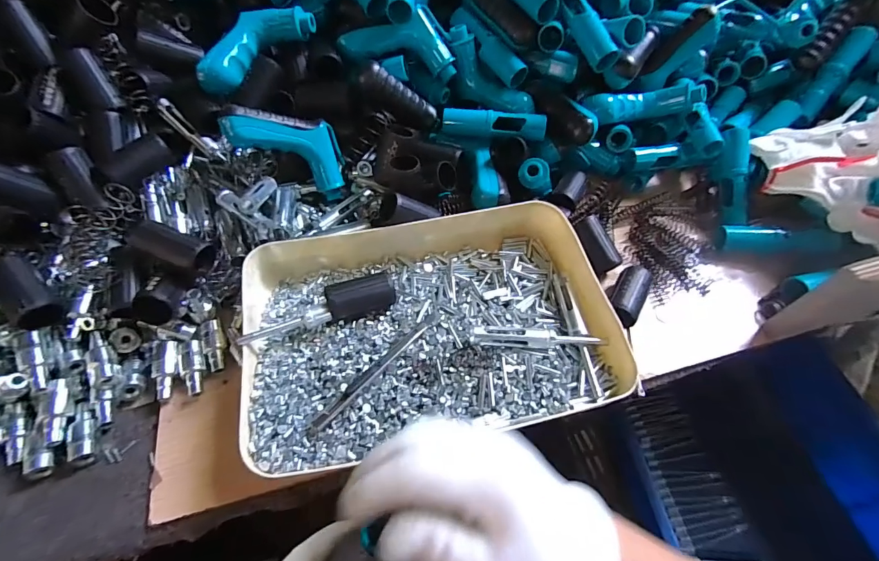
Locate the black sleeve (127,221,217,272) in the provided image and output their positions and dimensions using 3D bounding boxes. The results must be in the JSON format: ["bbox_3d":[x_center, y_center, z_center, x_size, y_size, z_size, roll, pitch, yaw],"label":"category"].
[{"bbox_3d":[-0.236,-0.030,0.361,0.066,0.029,0.026,24,52,-21],"label":"black sleeve"}]

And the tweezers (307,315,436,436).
[{"bbox_3d":[-0.051,0.071,0.346,0.011,0.004,0.145,35,61,20],"label":"tweezers"}]

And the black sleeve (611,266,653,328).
[{"bbox_3d":[0.195,0.016,0.425,0.029,0.026,0.069,27,58,16],"label":"black sleeve"}]

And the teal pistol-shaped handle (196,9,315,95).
[{"bbox_3d":[-0.207,-0.262,0.453,0.137,0.033,0.046,-41,65,-8],"label":"teal pistol-shaped handle"}]

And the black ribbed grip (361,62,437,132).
[{"bbox_3d":[-0.047,-0.208,0.478,0.099,0.033,0.022,25,48,-31],"label":"black ribbed grip"}]

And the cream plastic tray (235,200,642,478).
[{"bbox_3d":[-0.009,0.032,0.389,0.326,0.046,0.245,-9,56,-9],"label":"cream plastic tray"}]

